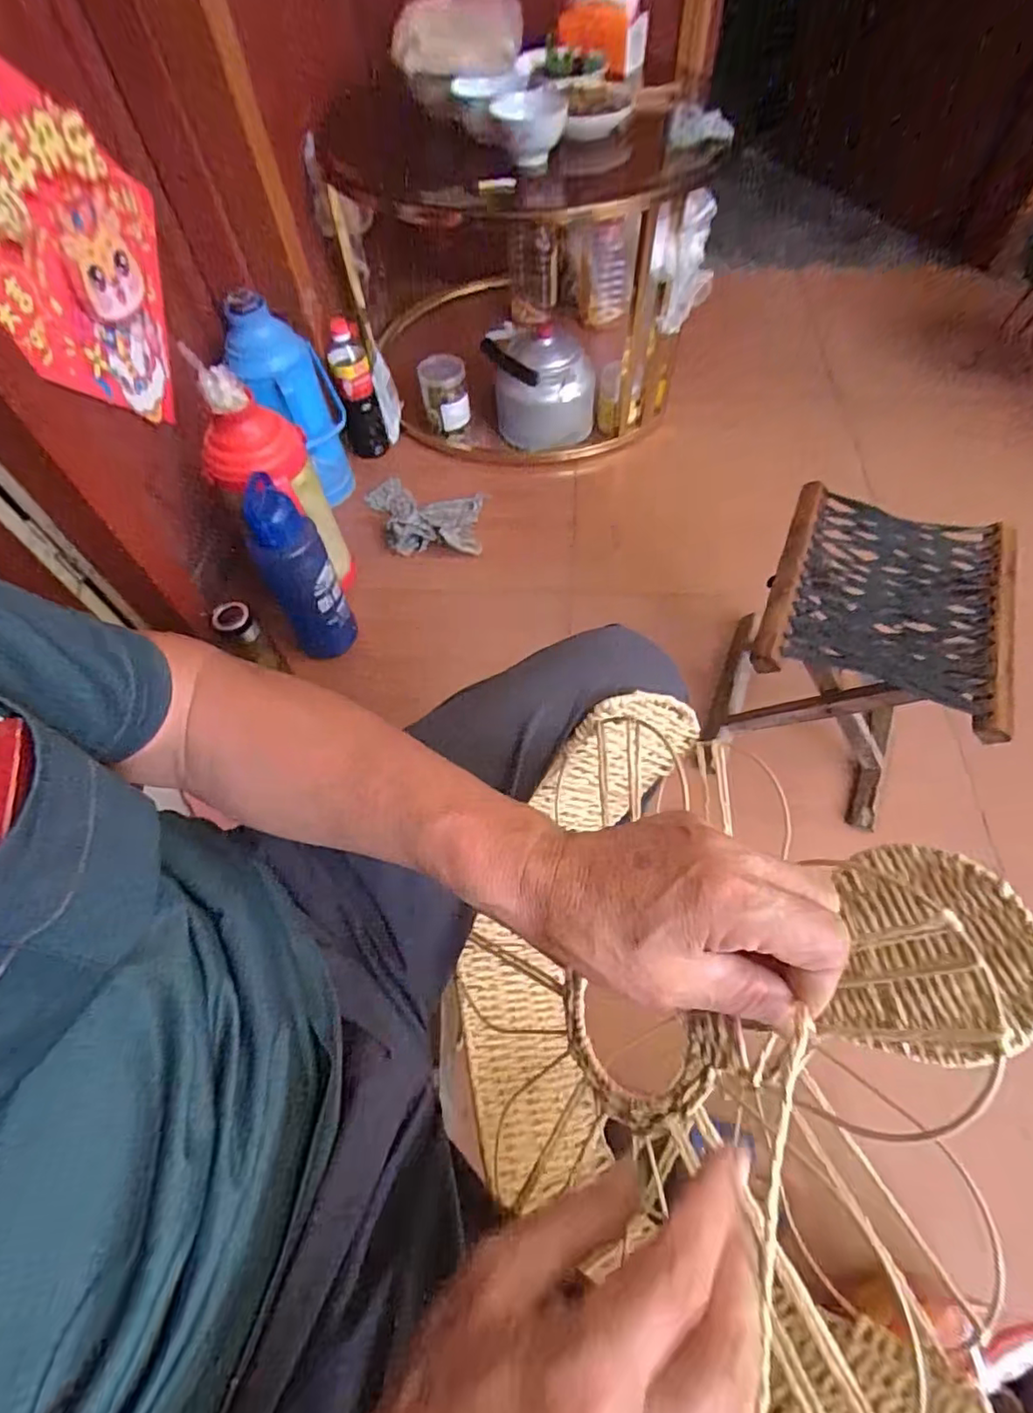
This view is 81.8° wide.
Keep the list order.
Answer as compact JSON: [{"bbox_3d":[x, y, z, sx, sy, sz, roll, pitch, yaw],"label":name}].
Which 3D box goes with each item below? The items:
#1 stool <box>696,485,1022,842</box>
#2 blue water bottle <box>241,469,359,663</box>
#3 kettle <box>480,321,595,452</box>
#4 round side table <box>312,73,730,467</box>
[{"bbox_3d":[0.452,-0.063,0.823,0.264,0.284,0.299,21,63,14],"label":"stool"},{"bbox_3d":[-0.340,-0.202,0.945,0.102,0.312,0.090,-29,62,-13],"label":"blue water bottle"},{"bbox_3d":[0.053,-0.688,1.264,0.215,0.222,0.184,2,60,4],"label":"kettle"},{"bbox_3d":[-0.018,-0.899,1.239,0.622,0.517,0.674,-13,60,-5],"label":"round side table"}]

